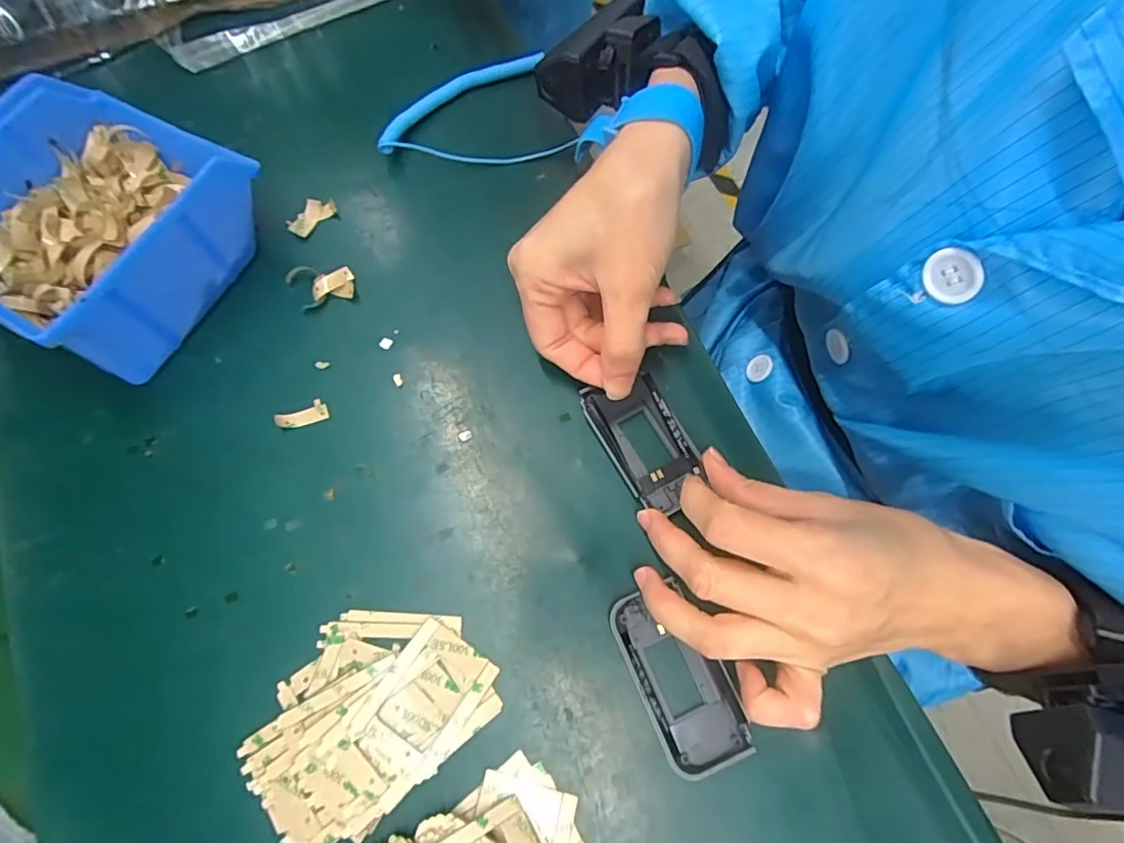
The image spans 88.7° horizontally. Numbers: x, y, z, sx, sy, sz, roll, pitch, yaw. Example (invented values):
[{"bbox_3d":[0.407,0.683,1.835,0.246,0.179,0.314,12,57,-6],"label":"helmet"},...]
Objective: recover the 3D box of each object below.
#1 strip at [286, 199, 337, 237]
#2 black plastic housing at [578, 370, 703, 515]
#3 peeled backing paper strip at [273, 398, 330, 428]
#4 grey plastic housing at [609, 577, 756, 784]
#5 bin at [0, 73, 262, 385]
[{"bbox_3d":[-0.149,-0.122,0.341,0.015,0.006,0.029,37,75,14],"label":"strip"},{"bbox_3d":[0.041,0.009,0.287,0.037,0.014,0.071,-23,70,-12],"label":"black plastic housing"},{"bbox_3d":[-0.135,-0.004,0.297,0.025,0.004,0.011,-18,70,-4],"label":"peeled backing paper strip"},{"bbox_3d":[0.051,0.111,0.253,0.041,0.009,0.074,-18,69,-10],"label":"grey plastic housing"},{"bbox_3d":[-0.242,-0.102,0.301,0.126,0.063,0.134,27,71,9],"label":"bin"}]

